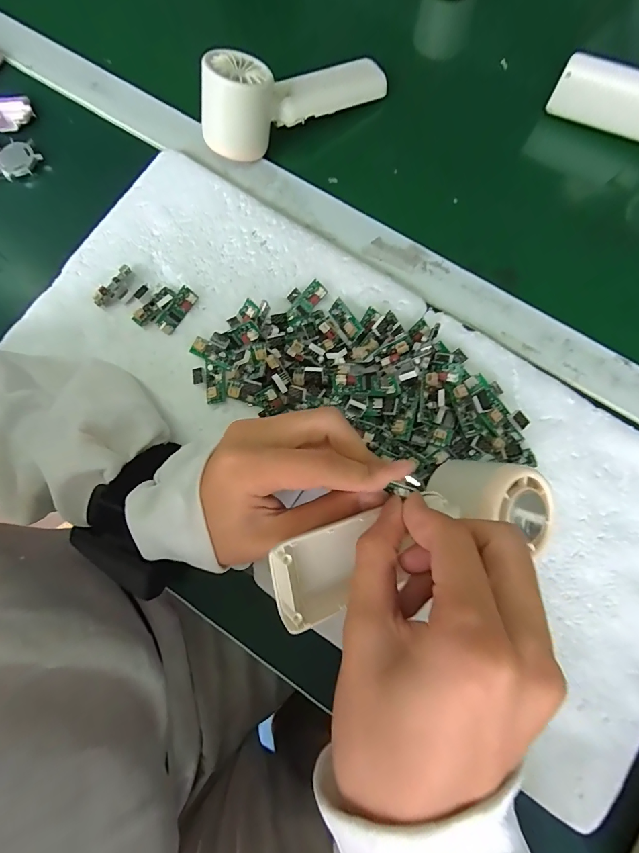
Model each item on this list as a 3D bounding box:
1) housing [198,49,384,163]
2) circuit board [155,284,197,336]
[{"bbox_3d":[-0.024,-0.290,0.313,0.163,0.050,0.047,-31,81,-4],"label":"housing"},{"bbox_3d":[-0.111,-0.091,0.295,0.014,0.006,0.039,38,86,-35],"label":"circuit board"}]

